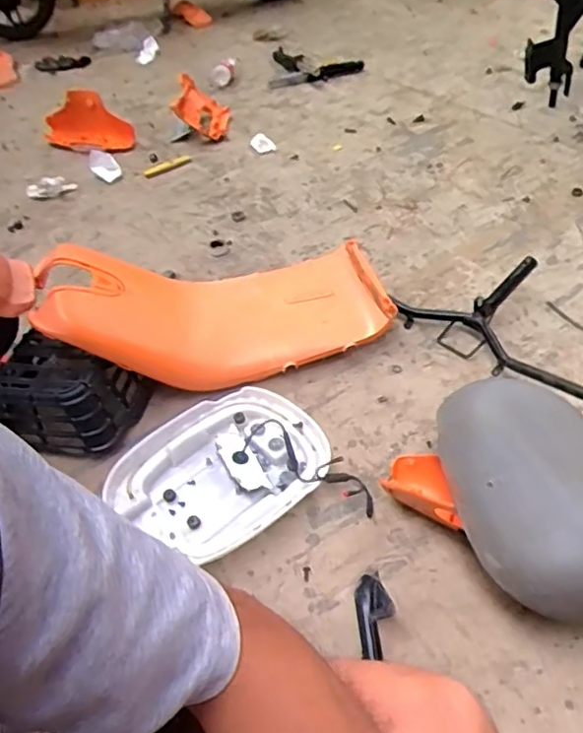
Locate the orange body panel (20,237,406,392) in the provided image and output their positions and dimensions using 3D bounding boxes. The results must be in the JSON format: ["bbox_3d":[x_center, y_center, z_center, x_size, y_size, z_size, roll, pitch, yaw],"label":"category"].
[{"bbox_3d":[-0.141,-0.114,1.151,0.619,0.158,0.276,-6,47,-19],"label":"orange body panel"}]

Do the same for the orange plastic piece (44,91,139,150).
[{"bbox_3d":[-0.534,-0.649,1.613,0.267,0.139,0.037,11,15,18],"label":"orange plastic piece"}]

